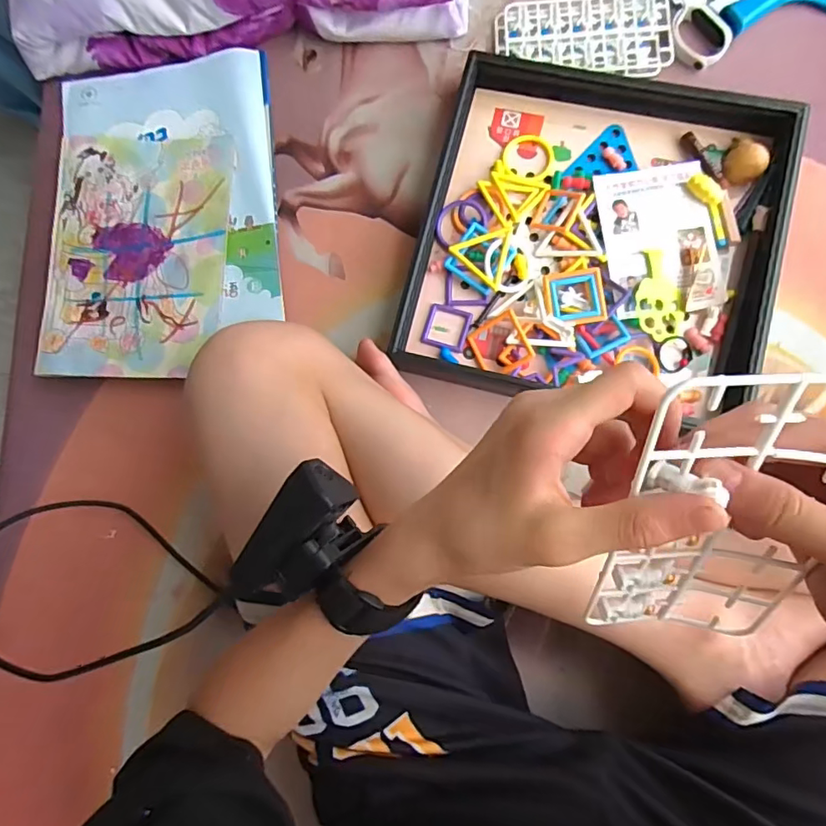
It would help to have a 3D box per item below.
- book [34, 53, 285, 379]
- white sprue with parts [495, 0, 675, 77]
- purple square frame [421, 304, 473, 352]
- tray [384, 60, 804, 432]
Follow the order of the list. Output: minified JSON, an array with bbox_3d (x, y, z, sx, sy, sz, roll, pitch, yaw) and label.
[{"bbox_3d":[-0.244,-0.191,0.511,0.221,0.014,0.310,-6,81,1],"label":"book"},{"bbox_3d":[0.165,-0.367,0.515,0.162,0.012,0.080,0,83,4],"label":"white sprue with parts"},{"bbox_3d":[0.031,-0.079,0.485,0.040,0.004,0.038,15,84,6],"label":"purple square frame"},{"bbox_3d":[0.162,-0.162,0.473,0.298,0.037,0.311,13,84,6],"label":"tray"}]

